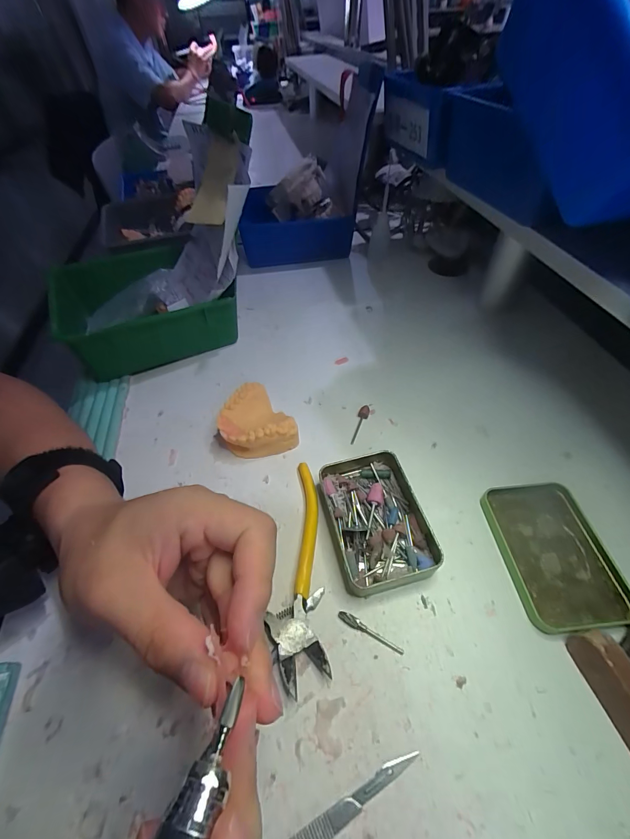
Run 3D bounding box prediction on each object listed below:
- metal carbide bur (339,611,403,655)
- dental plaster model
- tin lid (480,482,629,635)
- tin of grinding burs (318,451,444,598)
[{"bbox_3d":[0.035,0.137,0.215,0.044,0.004,0.006,24,56,19],"label":"metal carbide bur"},{"bbox_3d":[-0.056,0.006,0.305,0.057,0.034,0.069,-32,57,-22],"label":"dental plaster model"},{"bbox_3d":[0.171,0.094,0.241,0.071,0.009,0.098,-5,51,-3],"label":"tin lid"},{"bbox_3d":[0.046,0.071,0.254,0.072,0.024,0.099,-12,52,-8],"label":"tin of grinding burs"}]

